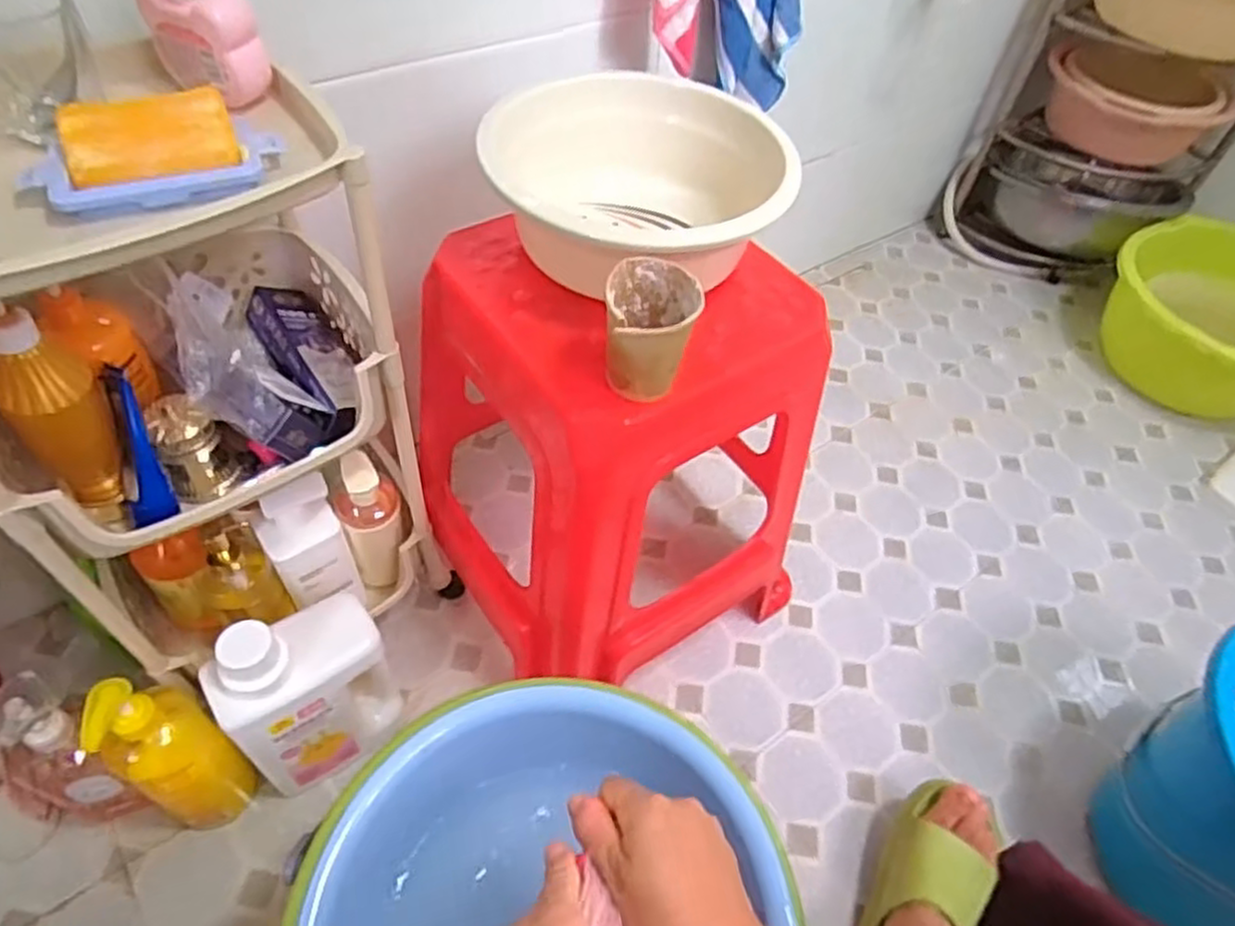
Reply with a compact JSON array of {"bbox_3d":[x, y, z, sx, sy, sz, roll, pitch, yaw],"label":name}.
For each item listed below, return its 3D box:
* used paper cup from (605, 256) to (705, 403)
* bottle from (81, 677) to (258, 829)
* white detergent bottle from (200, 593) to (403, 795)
[{"bbox_3d":[0.026,-0.093,0.553,0.061,0.085,0.076,6,50,0],"label":"used paper cup"},{"bbox_3d":[-0.406,0.278,0.693,0.062,0.268,0.078,34,56,21],"label":"bottle"},{"bbox_3d":[-0.296,0.222,0.726,0.144,0.231,0.072,-30,59,-26],"label":"white detergent bottle"}]

